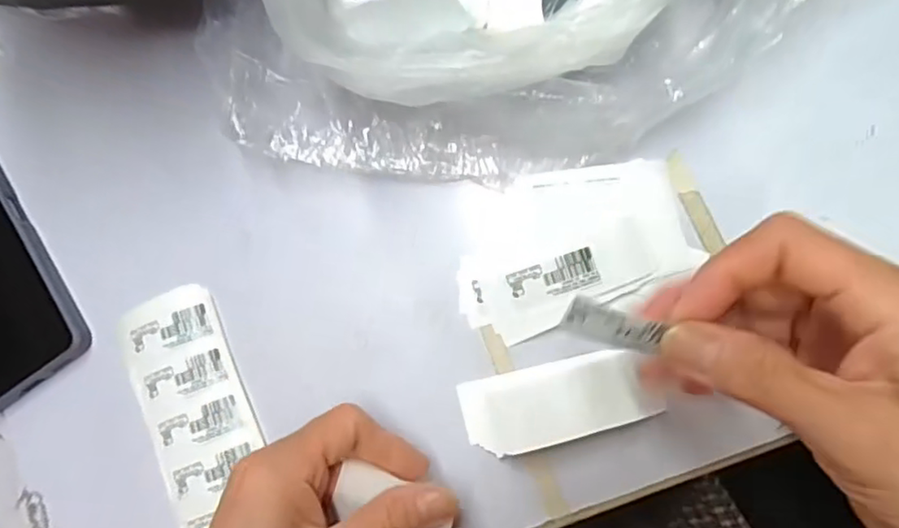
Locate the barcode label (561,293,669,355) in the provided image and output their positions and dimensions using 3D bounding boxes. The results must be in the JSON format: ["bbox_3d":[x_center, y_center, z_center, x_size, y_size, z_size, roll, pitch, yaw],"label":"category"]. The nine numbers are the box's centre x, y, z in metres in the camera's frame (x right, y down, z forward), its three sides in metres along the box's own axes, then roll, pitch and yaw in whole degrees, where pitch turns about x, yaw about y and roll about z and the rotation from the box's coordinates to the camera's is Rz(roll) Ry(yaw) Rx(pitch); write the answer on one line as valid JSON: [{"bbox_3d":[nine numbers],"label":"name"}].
[{"bbox_3d":[0.056,0.023,0.213,0.034,0.004,0.015,23,123,-4],"label":"barcode label"}]

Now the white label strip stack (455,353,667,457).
[{"bbox_3d":[0.050,0.064,0.294,0.088,0.019,0.038,-20,83,5],"label":"white label strip stack"}]

